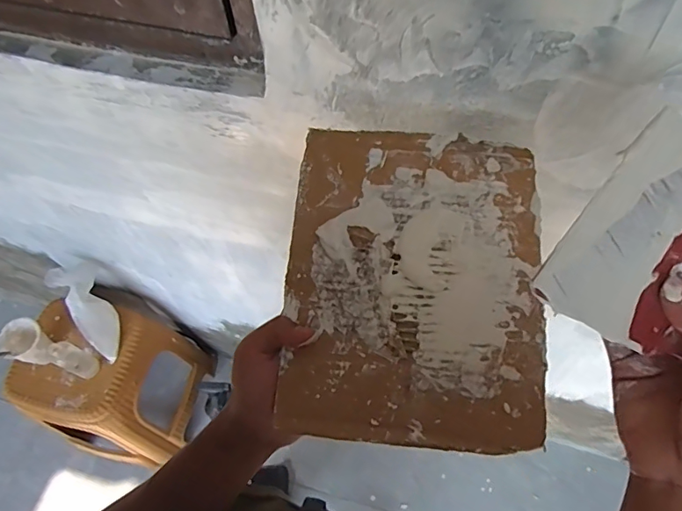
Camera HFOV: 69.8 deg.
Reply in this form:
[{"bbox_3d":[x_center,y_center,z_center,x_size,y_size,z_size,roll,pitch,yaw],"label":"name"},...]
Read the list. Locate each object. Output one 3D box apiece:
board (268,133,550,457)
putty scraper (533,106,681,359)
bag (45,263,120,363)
[{"bbox_3d":[0.054,0.015,0.370,0.185,0.011,0.239,4,73,6],"label":"board"},{"bbox_3d":[0.178,-0.001,0.271,0.102,0.004,0.120,39,88,-7],"label":"putty scraper"},{"bbox_3d":[-0.573,0.137,1.112,0.101,0.091,0.245,-23,107,-11],"label":"bag"}]

